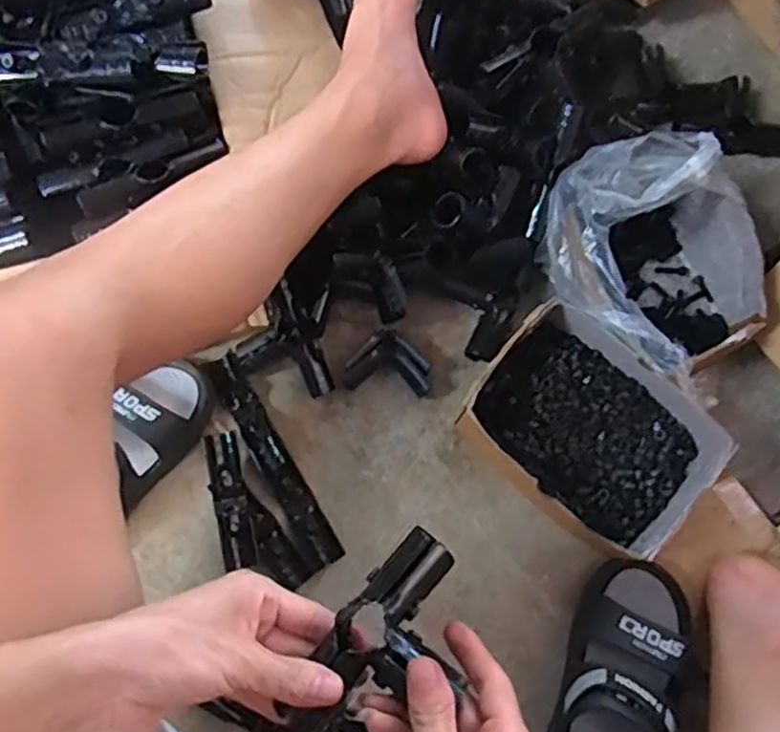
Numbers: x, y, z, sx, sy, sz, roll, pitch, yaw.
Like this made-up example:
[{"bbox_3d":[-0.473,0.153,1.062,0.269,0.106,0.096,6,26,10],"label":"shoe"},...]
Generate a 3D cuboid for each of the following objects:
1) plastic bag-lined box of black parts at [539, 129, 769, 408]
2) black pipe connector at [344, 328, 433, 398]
[{"bbox_3d":[0.258,-0.095,0.678,0.192,0.131,0.219,-26,79,-7],"label":"plastic bag-lined box of black parts"},{"bbox_3d":[0.000,-0.004,0.705,0.084,0.030,0.057,7,77,0],"label":"black pipe connector"}]

